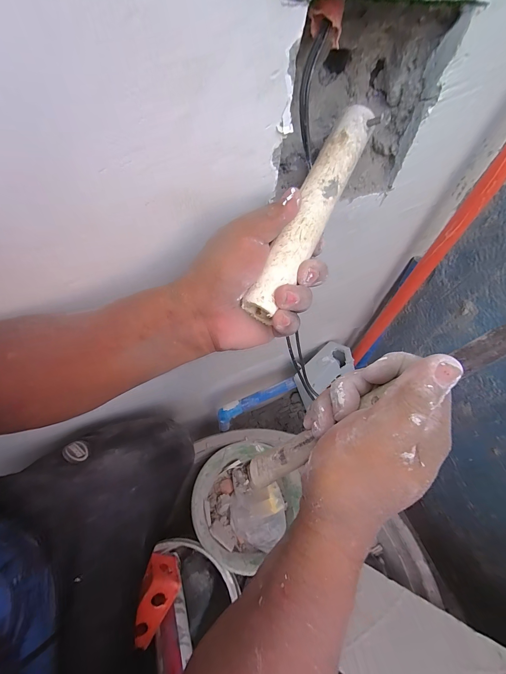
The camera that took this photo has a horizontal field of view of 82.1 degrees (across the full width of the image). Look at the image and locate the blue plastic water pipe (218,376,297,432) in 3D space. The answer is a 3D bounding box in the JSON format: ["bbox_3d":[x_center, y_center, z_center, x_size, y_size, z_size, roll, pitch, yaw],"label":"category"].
[{"bbox_3d":[0.007,0.117,0.527,0.155,0.025,0.028,-26,62,-19],"label":"blue plastic water pipe"}]

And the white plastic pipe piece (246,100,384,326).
[{"bbox_3d":[0.048,-0.101,0.229,0.028,0.025,0.196,24,76,11],"label":"white plastic pipe piece"}]

